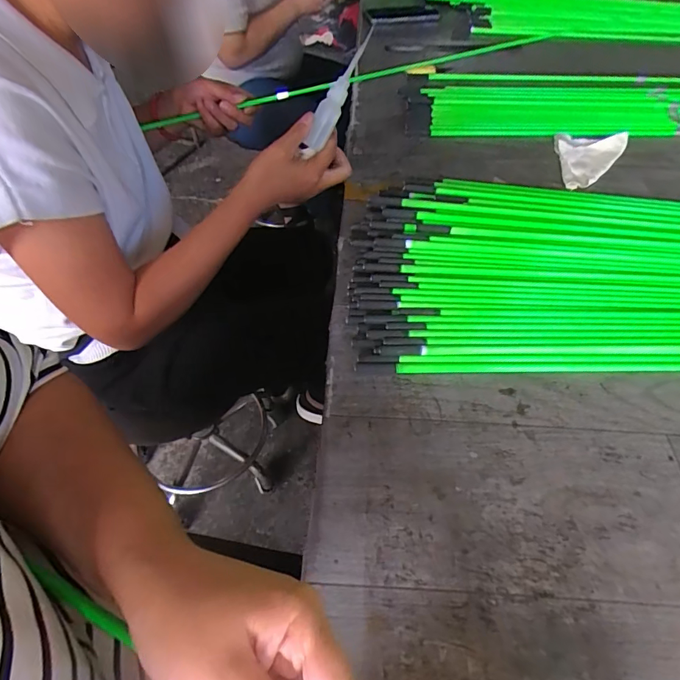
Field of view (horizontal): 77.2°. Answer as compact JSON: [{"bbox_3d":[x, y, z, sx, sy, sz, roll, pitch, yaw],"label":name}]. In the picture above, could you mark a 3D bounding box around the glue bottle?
[{"bbox_3d":[-0.004,-0.293,0.513,0.028,0.145,0.032,45,25,28],"label":"glue bottle"}]

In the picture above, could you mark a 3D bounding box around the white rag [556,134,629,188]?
[{"bbox_3d":[0.343,-0.266,0.606,0.082,0.013,0.161,35,61,24],"label":"white rag"}]

